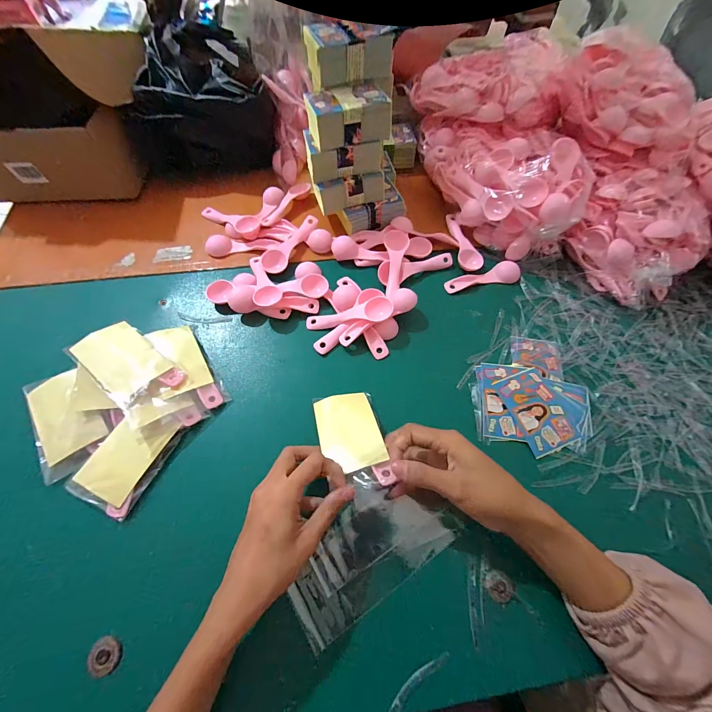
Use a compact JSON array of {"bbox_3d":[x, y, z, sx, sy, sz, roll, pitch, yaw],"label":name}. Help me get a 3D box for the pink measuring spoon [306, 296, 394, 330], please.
[{"bbox_3d":[-0.008,-0.051,0.396,0.112,0.015,0.033,-9,64,16],"label":"pink measuring spoon"}]

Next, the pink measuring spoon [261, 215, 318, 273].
[{"bbox_3d":[-0.092,-0.163,0.446,0.034,0.014,0.113,34,68,13],"label":"pink measuring spoon"}]

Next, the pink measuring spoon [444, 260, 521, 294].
[{"bbox_3d":[0.181,-0.113,0.440,0.111,0.010,0.034,-12,66,-8],"label":"pink measuring spoon"}]

